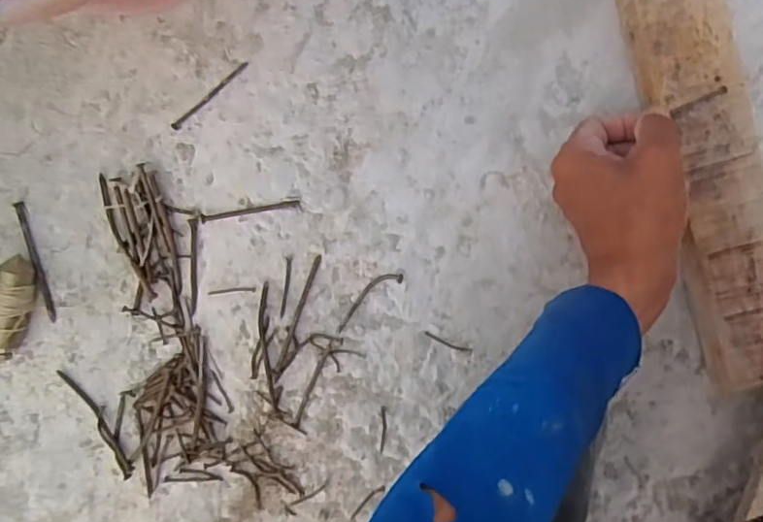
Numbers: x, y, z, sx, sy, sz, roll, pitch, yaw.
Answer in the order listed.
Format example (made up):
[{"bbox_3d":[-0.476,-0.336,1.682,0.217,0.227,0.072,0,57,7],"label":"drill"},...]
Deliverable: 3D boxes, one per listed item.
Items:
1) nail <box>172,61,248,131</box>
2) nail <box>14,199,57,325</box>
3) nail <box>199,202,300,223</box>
[{"bbox_3d":[-0.128,-0.122,0.445,0.074,0.004,0.006,-37,94,6],"label":"nail"},{"bbox_3d":[-0.270,0.001,0.467,0.008,0.006,0.095,-12,96,4],"label":"nail"},{"bbox_3d":[-0.100,-0.038,0.453,0.076,0.004,0.006,-9,96,4],"label":"nail"}]

